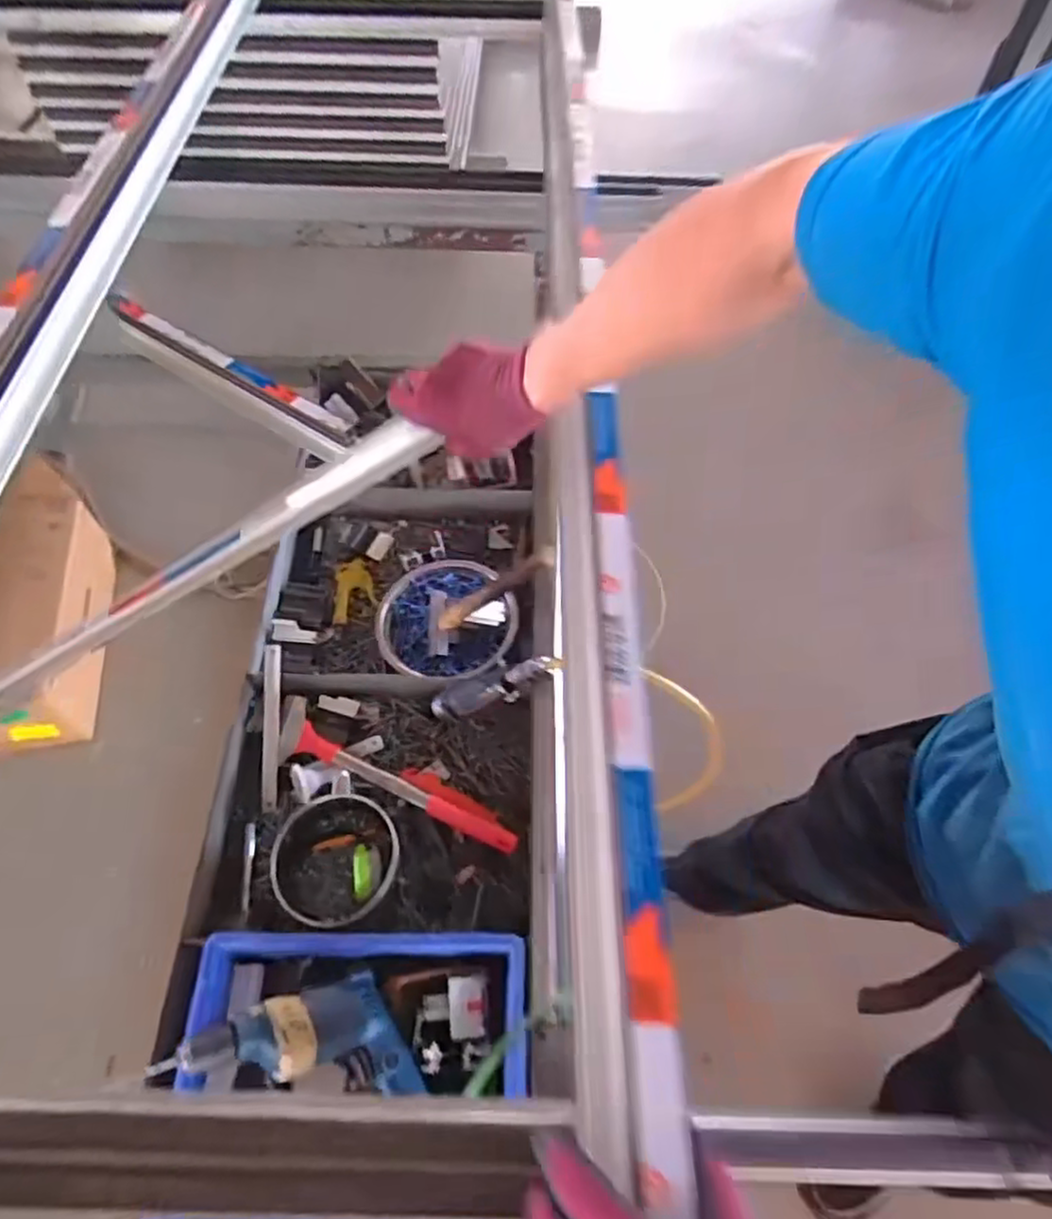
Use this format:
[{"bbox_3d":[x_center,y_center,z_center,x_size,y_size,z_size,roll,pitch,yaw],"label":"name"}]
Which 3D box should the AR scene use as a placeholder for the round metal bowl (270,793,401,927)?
[{"bbox_3d":[-0.229,0.295,0.837,0.144,0.084,0.140,1,58,-1],"label":"round metal bowl"}]

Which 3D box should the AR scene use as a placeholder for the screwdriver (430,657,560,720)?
[{"bbox_3d":[-0.036,0.094,0.882,0.040,0.231,0.047,32,52,-30],"label":"screwdriver"}]

